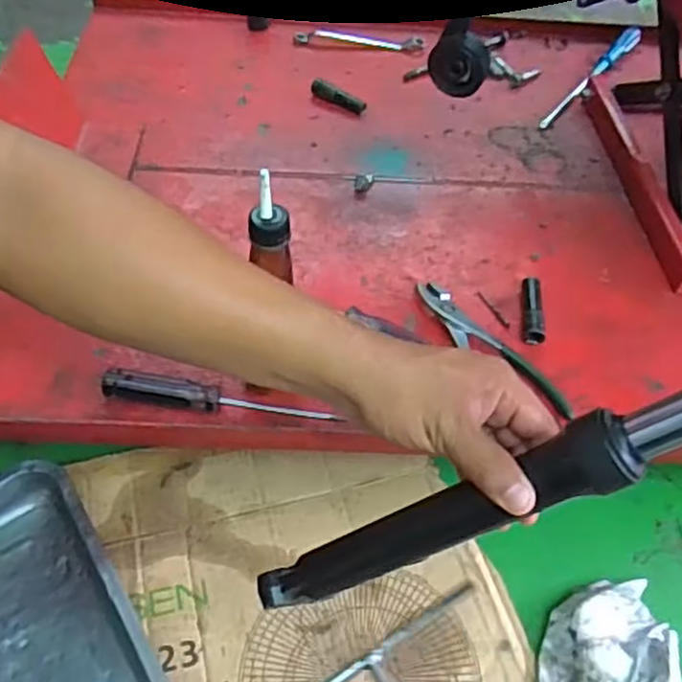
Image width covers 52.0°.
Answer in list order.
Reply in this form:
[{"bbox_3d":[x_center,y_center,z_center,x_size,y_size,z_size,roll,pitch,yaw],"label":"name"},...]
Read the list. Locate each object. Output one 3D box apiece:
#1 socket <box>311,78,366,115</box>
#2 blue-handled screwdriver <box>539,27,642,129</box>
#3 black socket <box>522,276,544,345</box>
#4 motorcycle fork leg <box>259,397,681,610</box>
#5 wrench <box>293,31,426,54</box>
[{"bbox_3d":[-0.004,-0.322,0.918,0.078,0.017,0.023,26,55,16],"label":"socket"},{"bbox_3d":[0.363,-0.380,0.992,0.030,0.027,0.295,31,55,20],"label":"blue-handled screwdriver"},{"bbox_3d":[0.195,-0.031,0.711,0.020,0.019,0.077,8,52,3],"label":"black socket"},{"bbox_3d":[0.102,0.088,0.410,0.037,0.396,0.038,32,40,-34],"label":"motorcycle fork leg"},{"bbox_3d":[0.027,-0.438,1.023,0.188,0.011,0.036,6,50,0],"label":"wrench"}]

